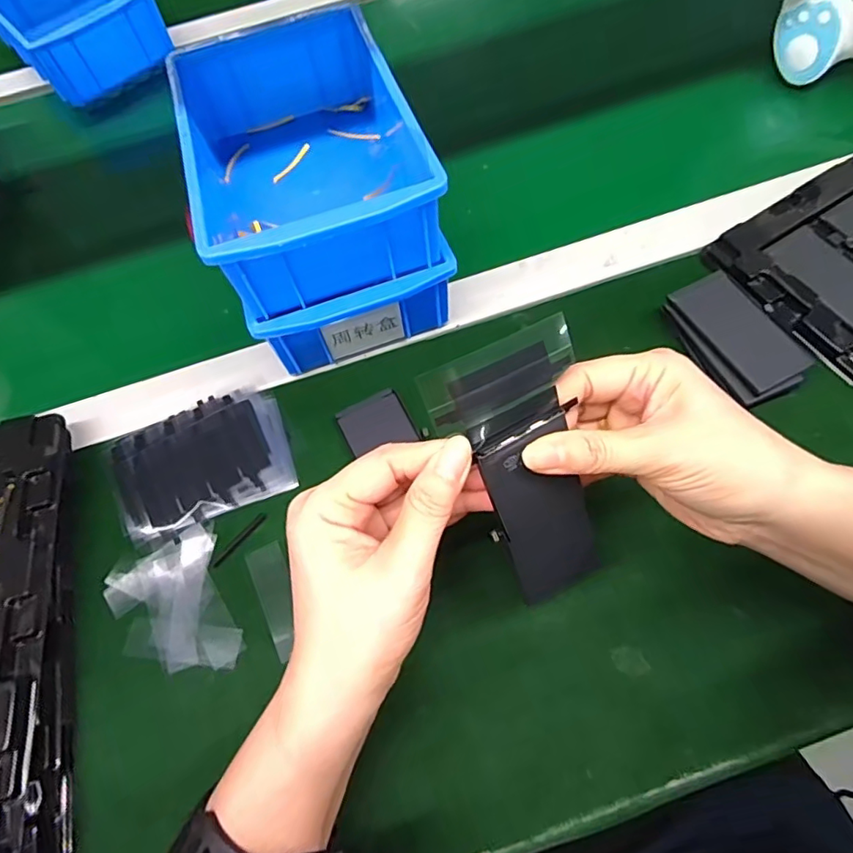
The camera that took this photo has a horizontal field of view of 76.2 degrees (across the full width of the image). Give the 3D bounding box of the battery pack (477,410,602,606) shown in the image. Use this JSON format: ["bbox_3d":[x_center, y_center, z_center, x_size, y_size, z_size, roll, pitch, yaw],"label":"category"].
[{"bbox_3d":[0.053,0.038,0.244,0.045,0.082,0.005,-27,21,-16],"label":"battery pack"}]

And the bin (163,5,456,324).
[{"bbox_3d":[-0.080,-0.173,0.347,0.132,0.064,0.199,-19,65,-4],"label":"bin"}]

